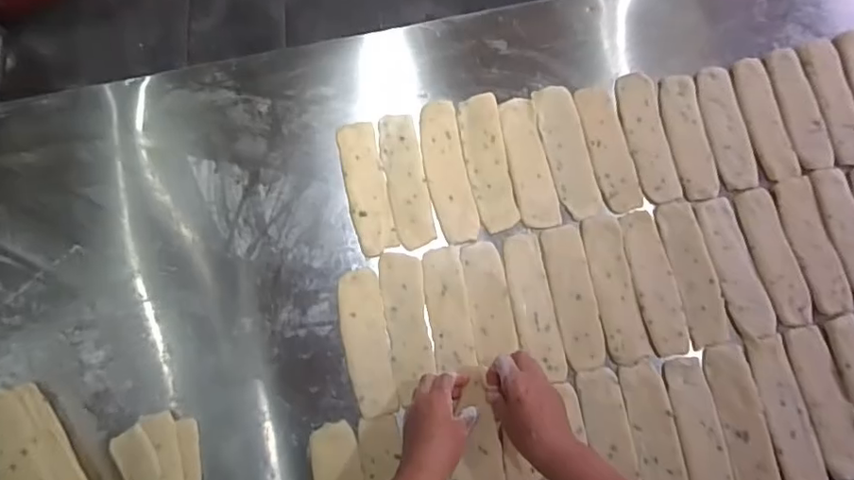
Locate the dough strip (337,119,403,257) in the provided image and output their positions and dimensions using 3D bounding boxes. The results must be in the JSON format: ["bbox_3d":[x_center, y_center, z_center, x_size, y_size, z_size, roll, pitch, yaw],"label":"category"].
[{"bbox_3d":[-0.084,-0.075,0.772,0.054,0.007,0.189,-13,77,-4],"label":"dough strip"}]

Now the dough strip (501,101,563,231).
[{"bbox_3d":[0.144,-0.111,0.787,0.056,0.004,0.193,-11,77,-3],"label":"dough strip"}]

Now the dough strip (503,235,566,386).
[{"bbox_3d":[0.142,0.087,0.738,0.053,0.004,0.193,-9,76,-3],"label":"dough strip"}]

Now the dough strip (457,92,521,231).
[{"bbox_3d":[0.086,-0.113,0.786,0.058,0.006,0.202,-8,76,-3],"label":"dough strip"}]

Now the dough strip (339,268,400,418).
[{"bbox_3d":[-0.078,0.132,0.723,0.056,0.008,0.187,-10,77,-3],"label":"dough strip"}]

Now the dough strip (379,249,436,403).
[{"bbox_3d":[-0.026,0.109,0.728,0.056,0.004,0.189,-7,76,-2],"label":"dough strip"}]

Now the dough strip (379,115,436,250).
[{"bbox_3d":[-0.030,-0.086,0.776,0.055,0.004,0.193,-11,77,-3],"label":"dough strip"}]

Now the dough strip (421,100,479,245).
[{"bbox_3d":[0.028,-0.100,0.782,0.058,0.004,0.210,-10,77,-3],"label":"dough strip"}]

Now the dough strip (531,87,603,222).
[{"bbox_3d":[0.203,-0.129,0.791,0.058,0.004,0.200,-11,77,-3],"label":"dough strip"}]

